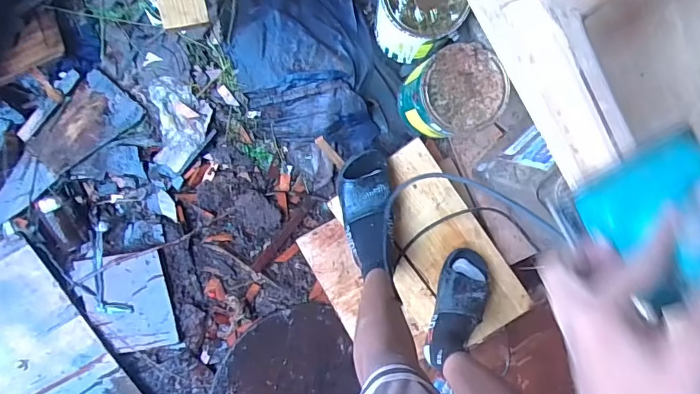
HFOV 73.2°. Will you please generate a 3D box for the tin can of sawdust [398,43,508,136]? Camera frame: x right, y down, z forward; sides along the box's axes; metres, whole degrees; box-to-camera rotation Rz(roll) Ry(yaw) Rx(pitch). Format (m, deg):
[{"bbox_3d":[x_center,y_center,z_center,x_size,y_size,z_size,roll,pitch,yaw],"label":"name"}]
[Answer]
[{"bbox_3d":[0.192,-0.206,0.942,0.178,0.187,0.156,-11,98,5],"label":"tin can of sawdust"}]

